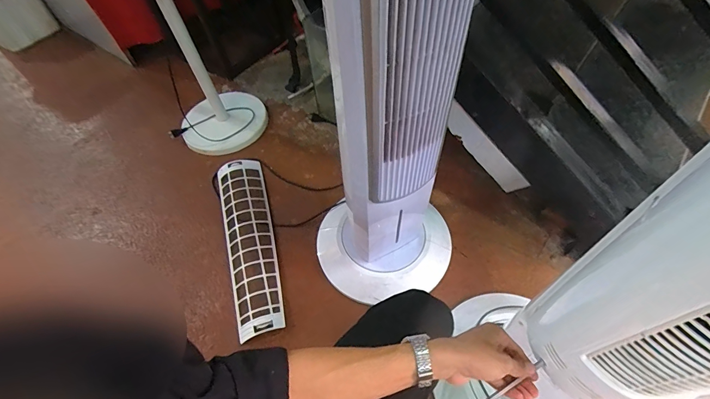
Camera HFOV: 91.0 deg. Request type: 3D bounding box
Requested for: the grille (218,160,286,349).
[{"bbox_3d":[-0.290,0.099,0.965,0.135,0.037,0.551,-18,56,-7],"label":"grille"}]

